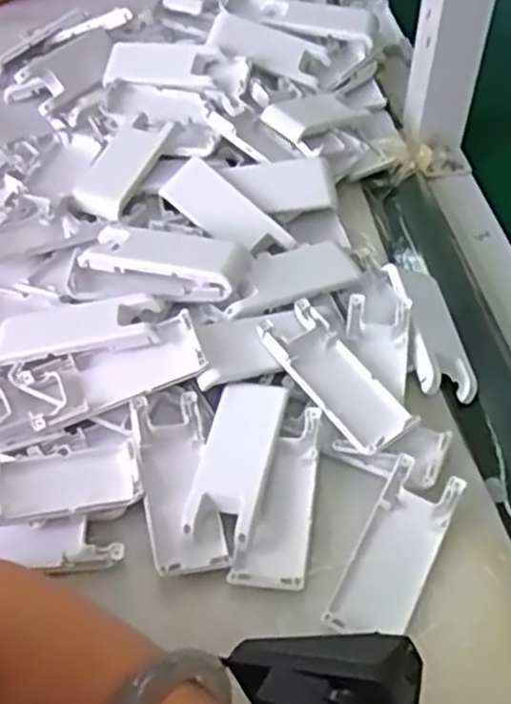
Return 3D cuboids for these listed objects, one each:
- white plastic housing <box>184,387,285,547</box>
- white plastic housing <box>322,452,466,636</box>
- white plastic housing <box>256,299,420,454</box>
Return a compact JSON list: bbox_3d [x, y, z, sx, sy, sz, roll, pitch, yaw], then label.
[{"bbox_3d":[-0.011,0.059,0.426,0.038,0.010,0.097,11,52,10],"label":"white plastic housing"},{"bbox_3d":[0.073,0.102,0.390,0.039,0.014,0.098,22,55,18],"label":"white plastic housing"},{"bbox_3d":[0.046,0.013,0.444,0.042,0.016,0.101,-30,56,-21],"label":"white plastic housing"}]

